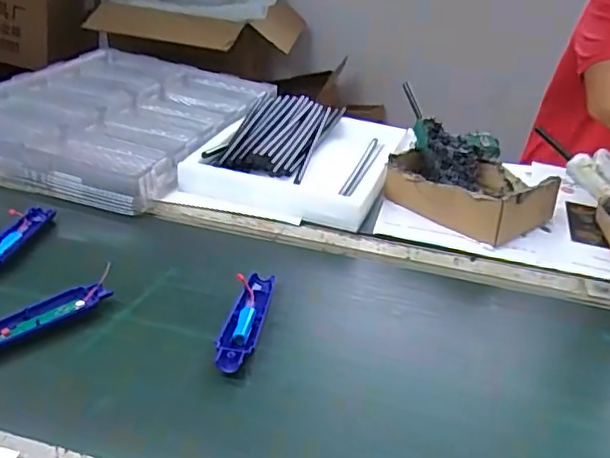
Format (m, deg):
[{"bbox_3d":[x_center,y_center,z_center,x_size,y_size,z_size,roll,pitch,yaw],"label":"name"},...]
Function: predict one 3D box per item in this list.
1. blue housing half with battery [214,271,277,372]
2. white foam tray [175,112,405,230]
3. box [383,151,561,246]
[{"bbox_3d":[-0.066,0.103,0.656,0.039,0.027,0.160,8,30,3],"label":"blue housing half with battery"},{"bbox_3d":[0.001,-0.120,1.023,0.293,0.056,0.402,15,31,15],"label":"white foam tray"},{"bbox_3d":[0.257,-0.065,0.937,0.207,0.075,0.216,-21,40,-39],"label":"box"}]

